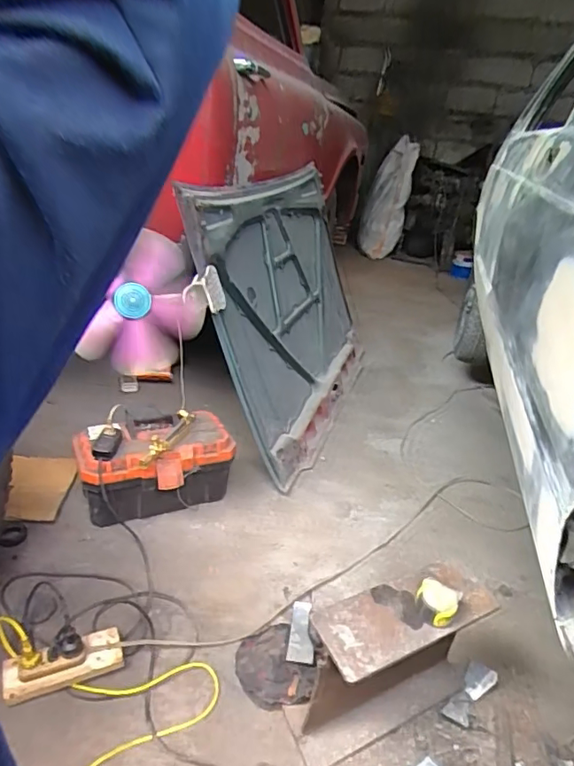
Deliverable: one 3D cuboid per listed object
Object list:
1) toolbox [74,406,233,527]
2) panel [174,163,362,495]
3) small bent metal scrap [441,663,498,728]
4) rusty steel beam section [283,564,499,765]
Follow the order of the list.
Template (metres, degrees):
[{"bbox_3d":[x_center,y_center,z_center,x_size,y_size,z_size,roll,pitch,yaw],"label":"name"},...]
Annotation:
[{"bbox_3d":[-0.343,0.228,1.393,0.385,0.225,0.208,-8,30,-28],"label":"toolbox"},{"bbox_3d":[0.036,-0.284,1.859,0.074,0.872,1.200,-6,25,25],"label":"panel"},{"bbox_3d":[0.353,0.605,1.026,0.130,0.025,0.051,-32,45,-33],"label":"small bent metal scrap"},{"bbox_3d":[0.193,0.492,0.943,0.358,0.271,0.121,-8,30,-29],"label":"rusty steel beam section"}]

